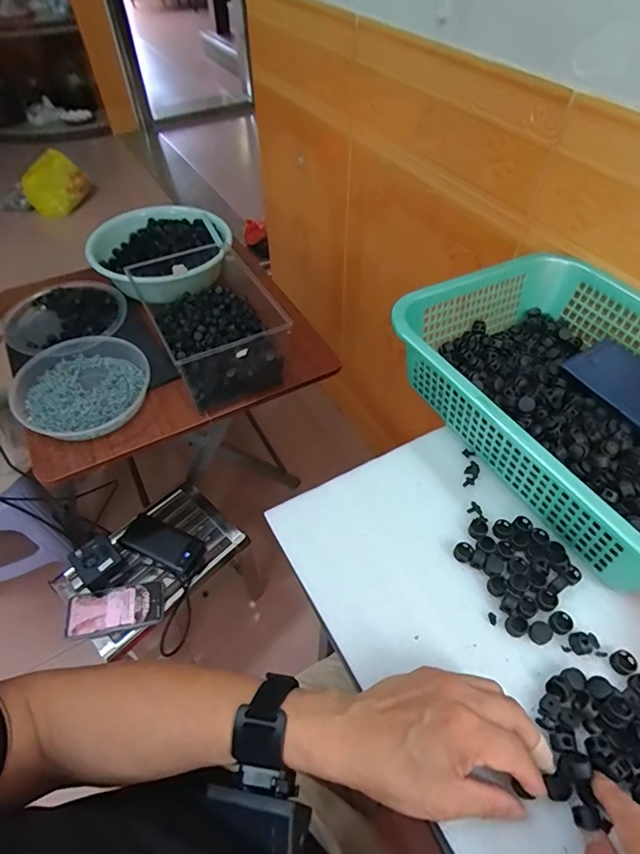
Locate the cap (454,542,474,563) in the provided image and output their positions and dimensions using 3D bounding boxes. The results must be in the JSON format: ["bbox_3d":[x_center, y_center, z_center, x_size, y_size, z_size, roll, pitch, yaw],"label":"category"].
[{"bbox_3d":[0.133,0.115,0.426,0.016,0.008,0.017,0,52,0],"label":"cap"}]

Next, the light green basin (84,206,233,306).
[{"bbox_3d":[-0.346,-0.392,1.018,0.289,0.091,0.267,0,52,0],"label":"light green basin"}]

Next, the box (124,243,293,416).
[{"bbox_3d":[-0.198,-0.210,0.863,0.219,0.134,0.322,-23,55,-17],"label":"box"}]

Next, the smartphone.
[{"bbox_3d":[-0.360,0.320,0.818,0.163,0.014,0.077,-7,46,-8],"label":"smartphone"}]

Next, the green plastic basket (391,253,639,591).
[{"bbox_3d":[0.285,-0.033,0.485,0.298,0.094,0.383,-23,55,-17],"label":"green plastic basket"}]

